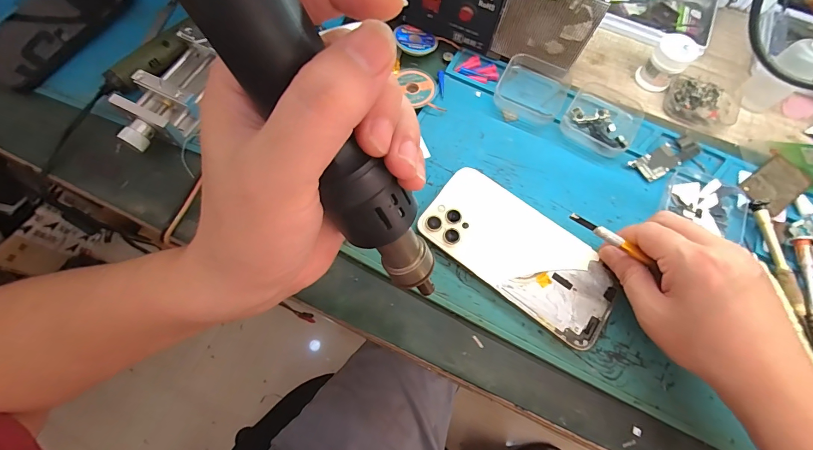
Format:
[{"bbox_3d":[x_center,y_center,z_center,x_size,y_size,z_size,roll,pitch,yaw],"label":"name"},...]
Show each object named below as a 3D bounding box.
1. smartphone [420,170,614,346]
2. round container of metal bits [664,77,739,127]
[{"bbox_3d":[0.090,0.021,0.293,0.158,0.007,0.077,39,74,12],"label":"smartphone"},{"bbox_3d":[0.294,-0.121,0.358,0.066,0.020,0.046,18,70,5],"label":"round container of metal bits"}]

